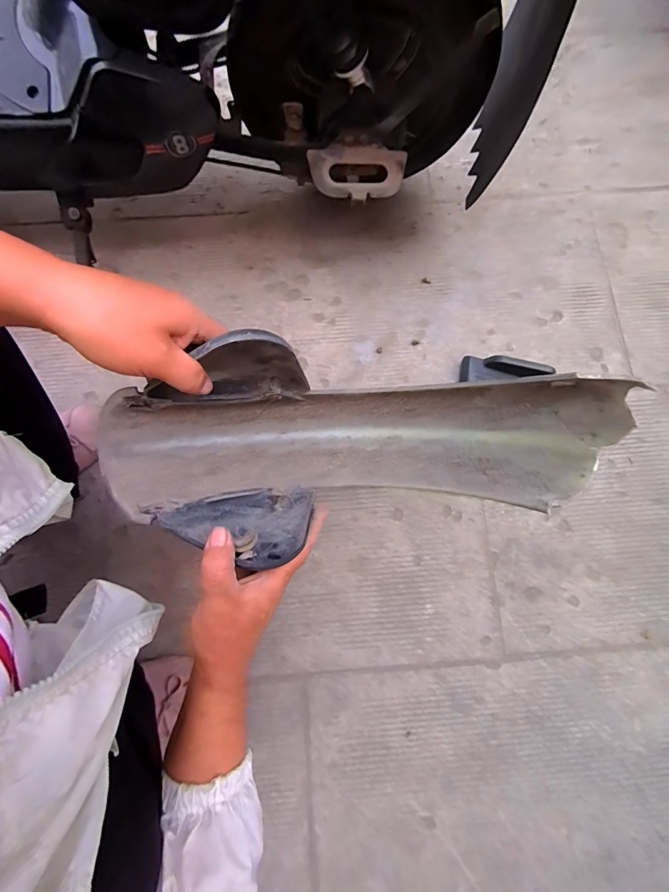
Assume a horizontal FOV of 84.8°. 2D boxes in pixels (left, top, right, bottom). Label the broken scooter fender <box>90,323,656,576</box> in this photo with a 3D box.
[{"bbox_3d":[0.005,0.010,0.351,0.406,0.203,0.158,-3,79,4],"label":"broken scooter fender"}]

